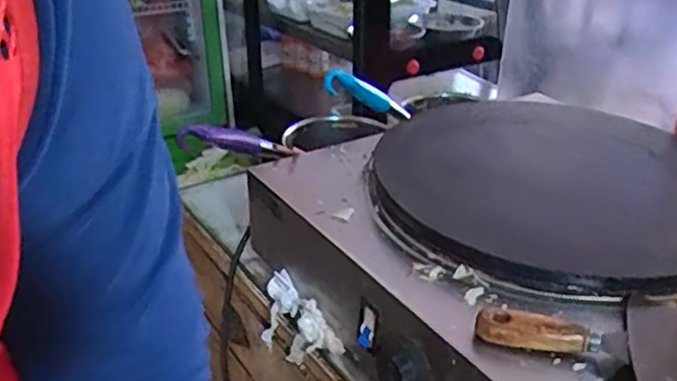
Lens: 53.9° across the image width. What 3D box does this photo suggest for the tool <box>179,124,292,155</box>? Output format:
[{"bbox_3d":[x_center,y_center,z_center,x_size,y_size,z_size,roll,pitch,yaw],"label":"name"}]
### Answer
[{"bbox_3d":[-0.123,-0.057,0.798,0.139,0.032,0.018,8,18,-25],"label":"tool"}]

